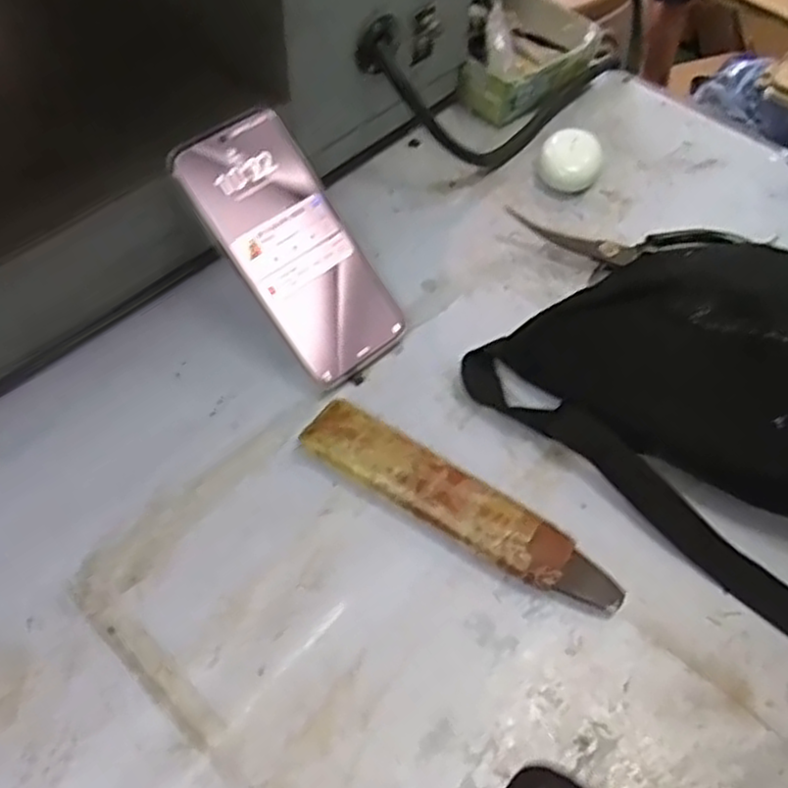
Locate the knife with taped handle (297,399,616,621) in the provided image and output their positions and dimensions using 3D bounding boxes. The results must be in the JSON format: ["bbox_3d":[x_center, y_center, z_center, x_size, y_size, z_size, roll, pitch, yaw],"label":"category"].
[{"bbox_3d":[0.035,0.060,0.415,0.187,0.018,0.040,28,59,17],"label":"knife with taped handle"}]

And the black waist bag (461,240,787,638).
[{"bbox_3d":[0.199,0.007,0.409,0.290,0.094,0.157,38,62,22],"label":"black waist bag"}]

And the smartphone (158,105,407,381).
[{"bbox_3d":[-0.060,-0.088,0.459,0.075,0.008,0.165,-37,99,-25],"label":"smartphone"}]

